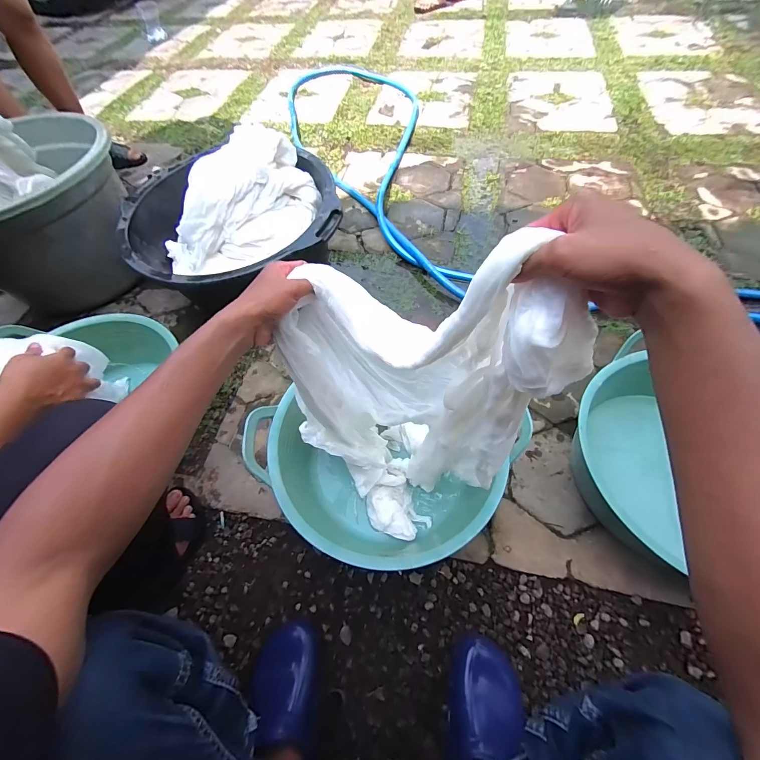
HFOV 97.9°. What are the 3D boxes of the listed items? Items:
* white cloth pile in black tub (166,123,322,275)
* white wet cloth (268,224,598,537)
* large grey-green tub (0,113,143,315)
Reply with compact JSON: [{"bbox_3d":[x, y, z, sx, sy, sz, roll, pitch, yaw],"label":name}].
[{"bbox_3d":[-0.329,-0.391,0.861,0.187,0.303,0.405,34,67,21],"label":"white cloth pile in black tub"},{"bbox_3d":[0.014,0.052,0.455,0.283,0.516,0.180,38,70,21],"label":"white wet cloth"},{"bbox_3d":[-0.945,-0.477,0.952,0.505,0.321,0.501,-1,61,3],"label":"large grey-green tub"}]

